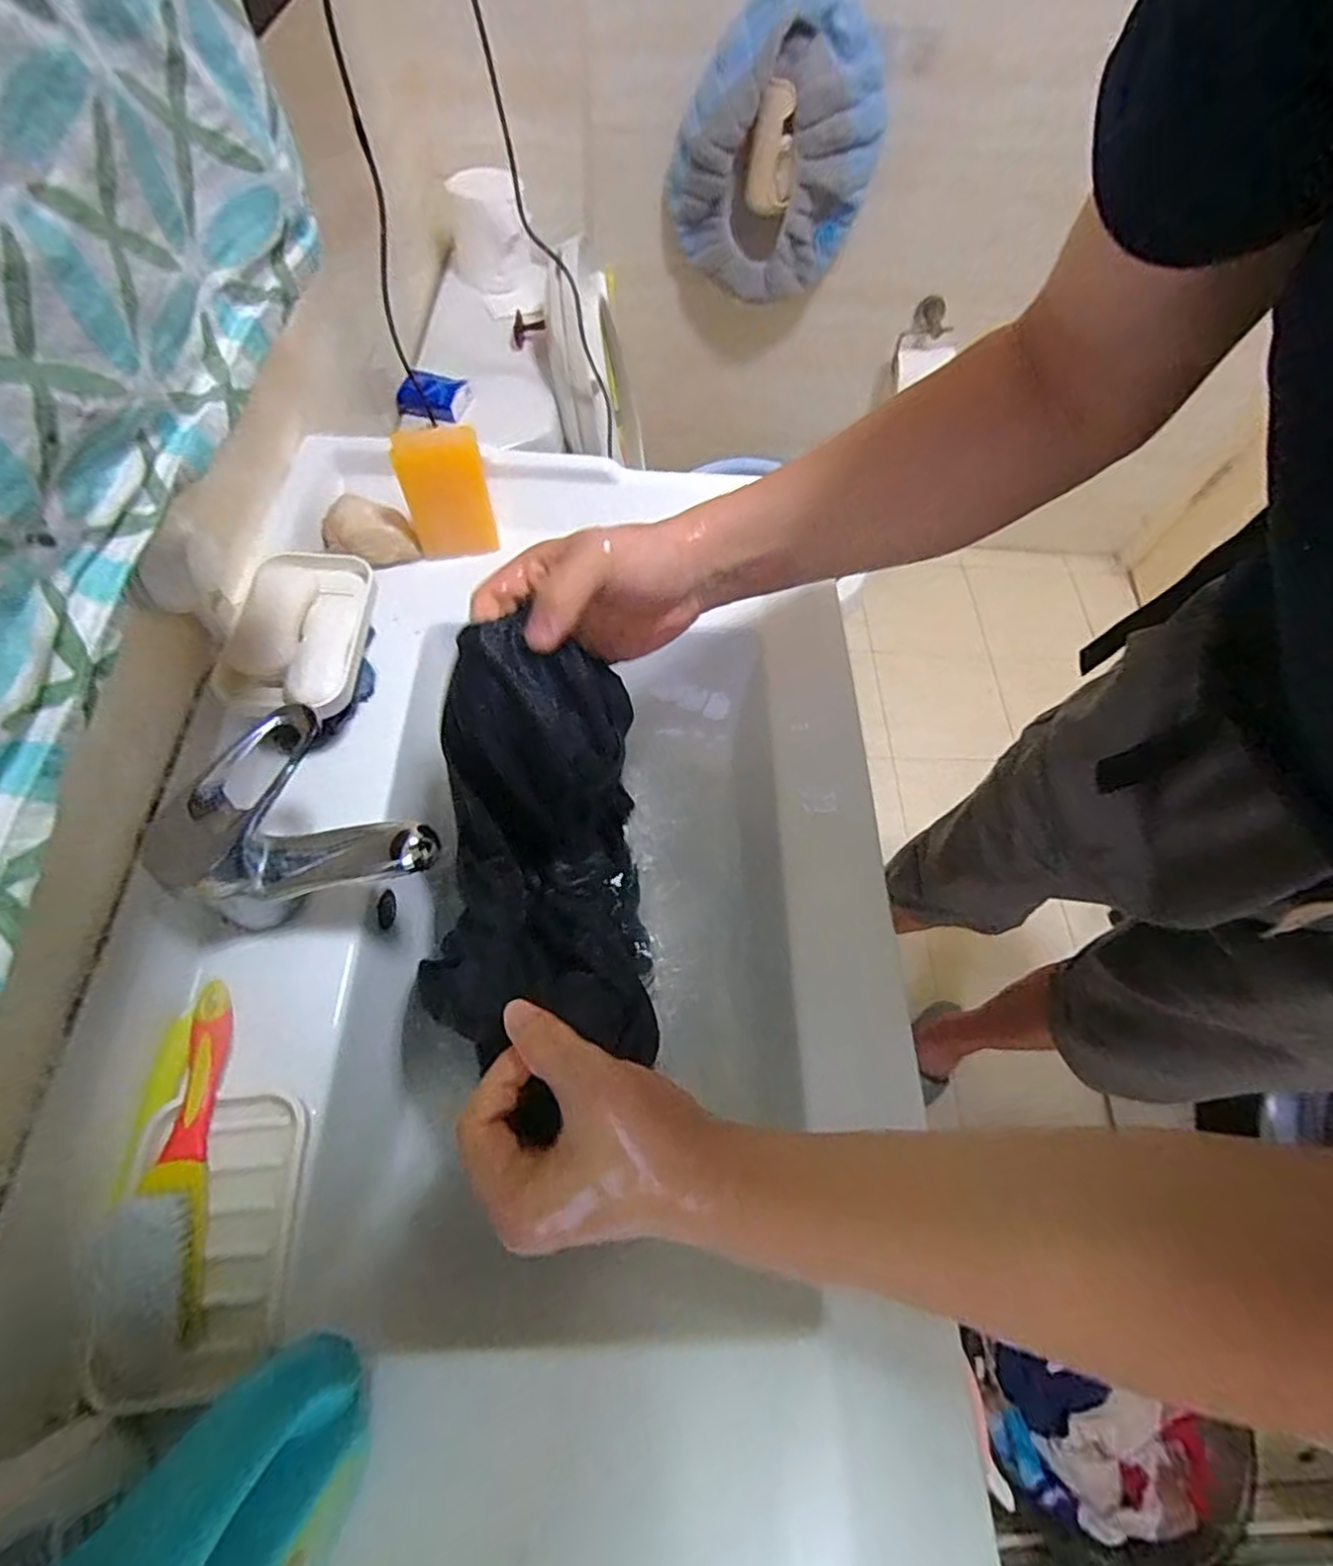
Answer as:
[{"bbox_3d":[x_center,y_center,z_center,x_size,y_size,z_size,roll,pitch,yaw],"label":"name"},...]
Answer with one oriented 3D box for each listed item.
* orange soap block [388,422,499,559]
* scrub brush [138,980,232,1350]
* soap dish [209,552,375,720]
[{"bbox_3d":[-0.178,-0.233,0.529,0.063,0.103,0.025,-13,64,-10],"label":"orange soap block"},{"bbox_3d":[-0.255,0.194,0.342,0.027,0.031,0.164,-6,63,-7],"label":"scrub brush"},{"bbox_3d":[-0.262,-0.111,0.458,0.091,0.030,0.136,-2,62,-5],"label":"soap dish"}]

